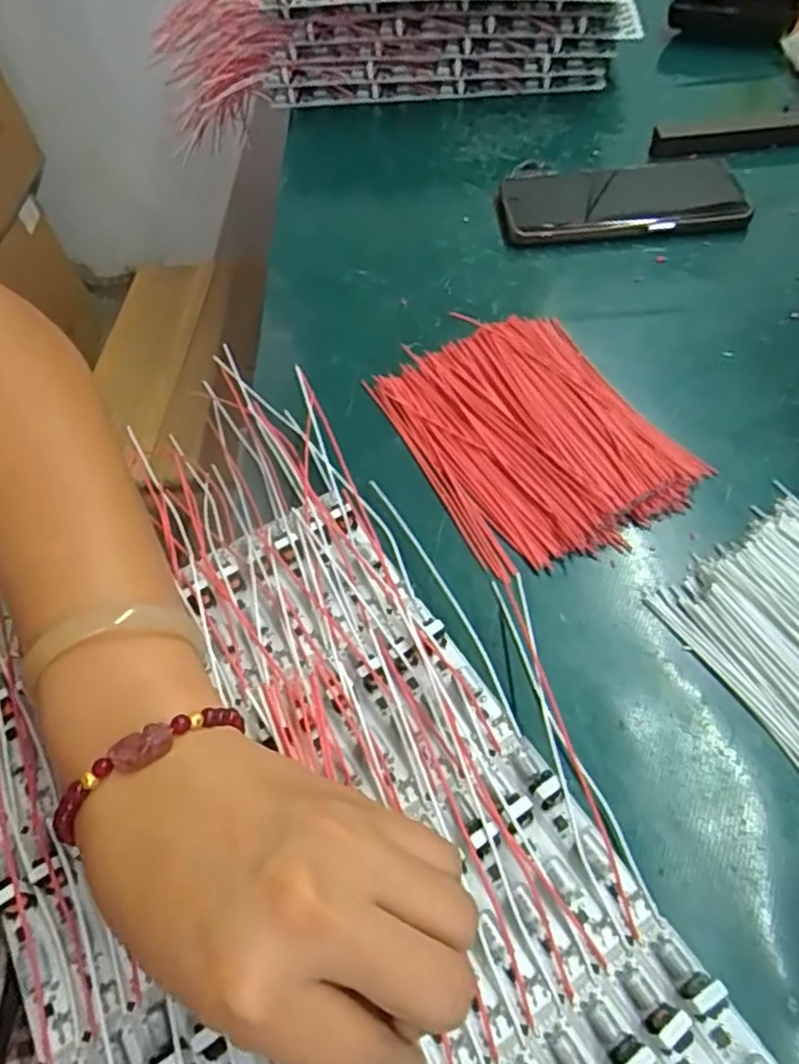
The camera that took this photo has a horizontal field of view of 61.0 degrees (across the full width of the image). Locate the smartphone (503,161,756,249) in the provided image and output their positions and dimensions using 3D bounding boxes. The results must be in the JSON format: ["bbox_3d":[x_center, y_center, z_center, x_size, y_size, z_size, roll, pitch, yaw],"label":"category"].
[{"bbox_3d":[0.157,-0.238,0.485,0.162,0.012,0.084,-4,56,0],"label":"smartphone"}]

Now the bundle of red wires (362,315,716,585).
[{"bbox_3d":[0.068,-0.055,0.357,0.121,0.014,0.153,-26,59,-14],"label":"bundle of red wires"}]

